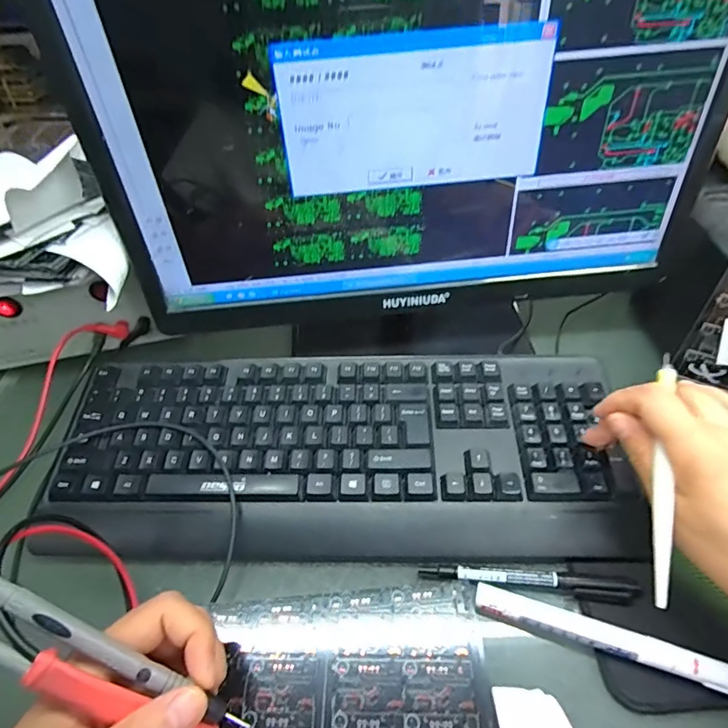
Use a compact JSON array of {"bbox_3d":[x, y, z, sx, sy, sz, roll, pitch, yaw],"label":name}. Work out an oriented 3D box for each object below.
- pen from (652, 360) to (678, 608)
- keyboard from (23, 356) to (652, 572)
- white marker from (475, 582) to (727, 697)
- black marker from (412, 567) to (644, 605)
[{"bbox_3d":[0.166,0.065,0.264,0.009,0.006,0.128,11,67,12],"label":"pen"},{"bbox_3d":[-0.021,0.068,0.373,0.420,0.044,0.156,0,49,2],"label":"keyboard"},{"bbox_3d":[0.141,0.166,0.290,0.142,0.014,0.015,13,51,14],"label":"white marker"},{"bbox_3d":[0.109,0.141,0.313,0.140,0.010,0.014,2,49,5],"label":"black marker"}]

